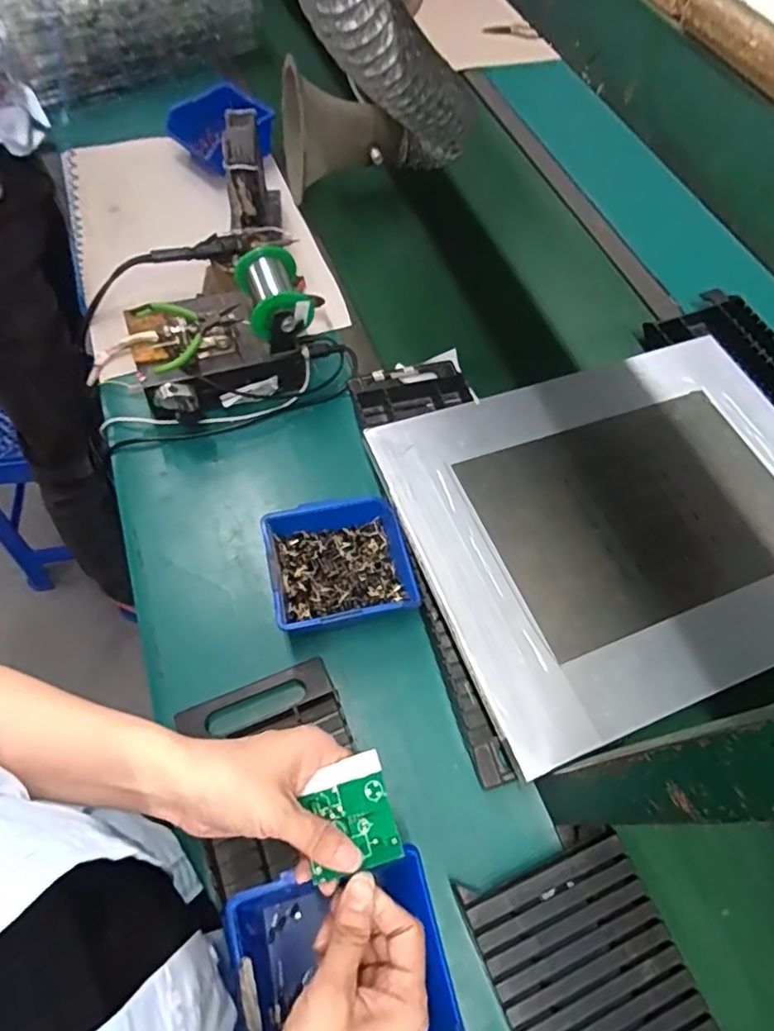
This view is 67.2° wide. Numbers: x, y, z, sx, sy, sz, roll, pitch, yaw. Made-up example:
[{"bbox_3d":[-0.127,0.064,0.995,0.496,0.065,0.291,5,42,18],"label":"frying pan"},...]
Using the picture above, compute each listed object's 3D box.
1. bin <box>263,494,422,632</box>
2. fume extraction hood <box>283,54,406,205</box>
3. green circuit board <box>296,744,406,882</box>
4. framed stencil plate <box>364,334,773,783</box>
[{"bbox_3d":[-0.045,0.047,0.560,0.132,0.046,0.124,-11,63,-9],"label":"bin"},{"bbox_3d":[-0.065,-0.553,0.842,0.168,0.137,0.125,-7,62,-7],"label":"fume extraction hood"},{"bbox_3d":[-0.020,0.168,0.325,0.046,0.007,0.055,-19,63,-7],"label":"green circuit board"},{"bbox_3d":[0.259,-0.008,0.596,0.459,0.017,0.362,-18,65,-13],"label":"framed stencil plate"}]

